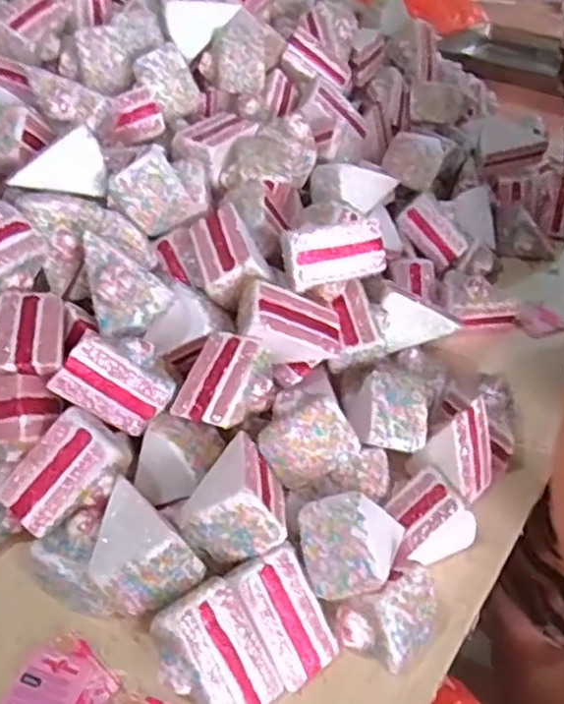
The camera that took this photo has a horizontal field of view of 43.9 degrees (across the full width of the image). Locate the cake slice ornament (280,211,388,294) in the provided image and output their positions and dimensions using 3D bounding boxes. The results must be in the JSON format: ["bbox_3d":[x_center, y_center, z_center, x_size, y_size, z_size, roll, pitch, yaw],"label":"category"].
[{"bbox_3d":[0.046,-0.091,0.625,0.091,0.046,0.035,-14,42,-22],"label":"cake slice ornament"}]

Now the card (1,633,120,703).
[{"bbox_3d":[-0.146,0.231,0.471,0.072,0.010,0.076,14,39,12],"label":"card"}]

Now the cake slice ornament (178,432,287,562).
[{"bbox_3d":[-0.033,0.110,0.528,0.069,0.060,0.082,-28,16,21],"label":"cake slice ornament"}]

